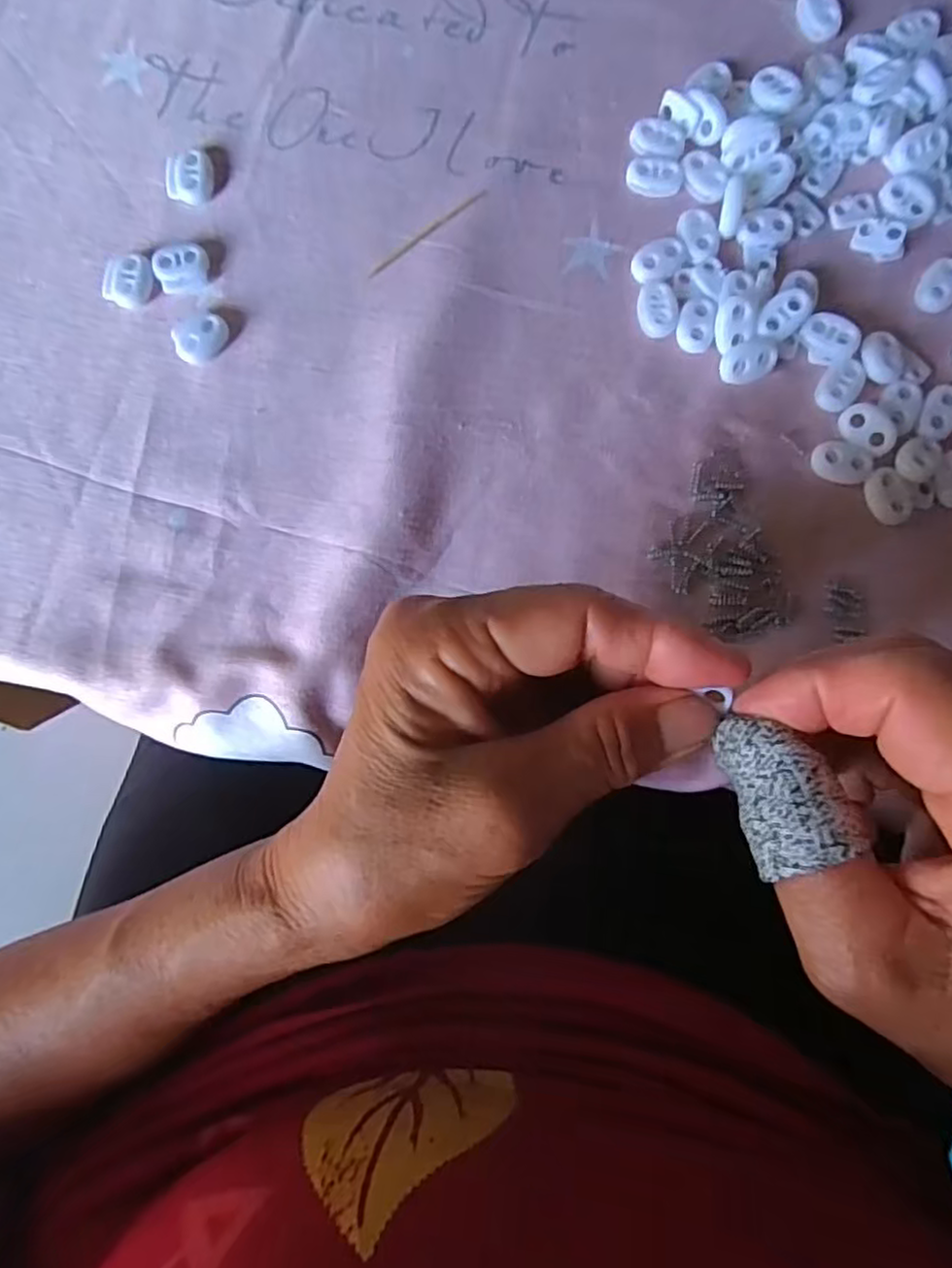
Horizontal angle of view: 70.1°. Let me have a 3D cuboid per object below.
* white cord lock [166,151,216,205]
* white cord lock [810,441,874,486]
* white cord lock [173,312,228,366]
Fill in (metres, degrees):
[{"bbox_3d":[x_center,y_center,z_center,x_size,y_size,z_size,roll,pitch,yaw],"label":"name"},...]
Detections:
[{"bbox_3d":[-0.118,-0.188,0.279,0.019,0.007,0.020,-1,84,1],"label":"white cord lock"},{"bbox_3d":[0.142,-0.067,0.263,0.022,0.004,0.016,30,86,4],"label":"white cord lock"},{"bbox_3d":[-0.109,-0.118,0.272,0.022,0.006,0.017,-26,84,-1],"label":"white cord lock"}]

